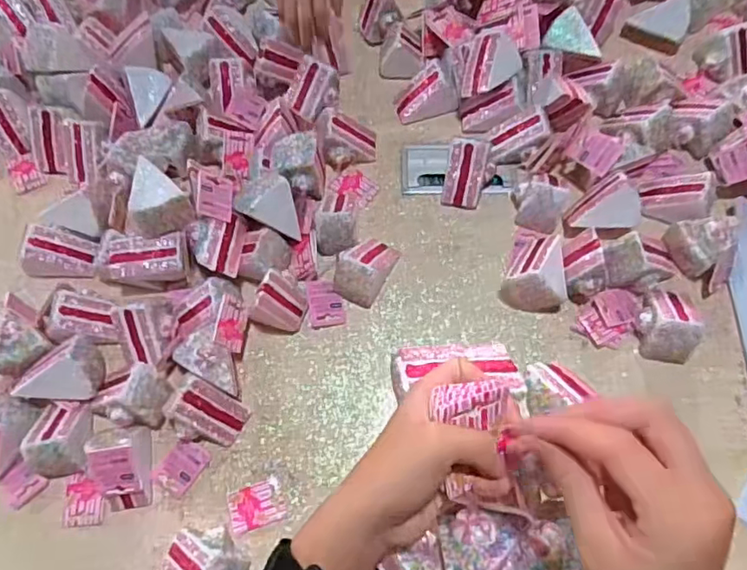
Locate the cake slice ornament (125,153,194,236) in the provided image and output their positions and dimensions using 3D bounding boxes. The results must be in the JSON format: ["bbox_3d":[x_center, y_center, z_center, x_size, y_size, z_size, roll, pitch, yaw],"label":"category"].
[{"bbox_3d":[-0.252,-0.107,0.665,0.070,0.045,0.084,-12,69,-3],"label":"cake slice ornament"}]

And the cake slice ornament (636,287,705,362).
[{"bbox_3d":[0.349,0.043,0.666,0.066,0.052,0.090,-4,68,-1],"label":"cake slice ornament"}]

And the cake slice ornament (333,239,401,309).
[{"bbox_3d":[-0.012,-0.028,0.696,0.060,0.055,0.088,27,71,11],"label":"cake slice ornament"}]

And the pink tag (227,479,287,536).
[{"bbox_3d":[-0.129,0.243,0.624,0.058,0.004,0.044,-15,68,-7],"label":"pink tag"}]

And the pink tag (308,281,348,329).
[{"bbox_3d":[-0.059,0.024,0.710,0.043,0.004,0.058,-9,84,-7],"label":"pink tag"}]

